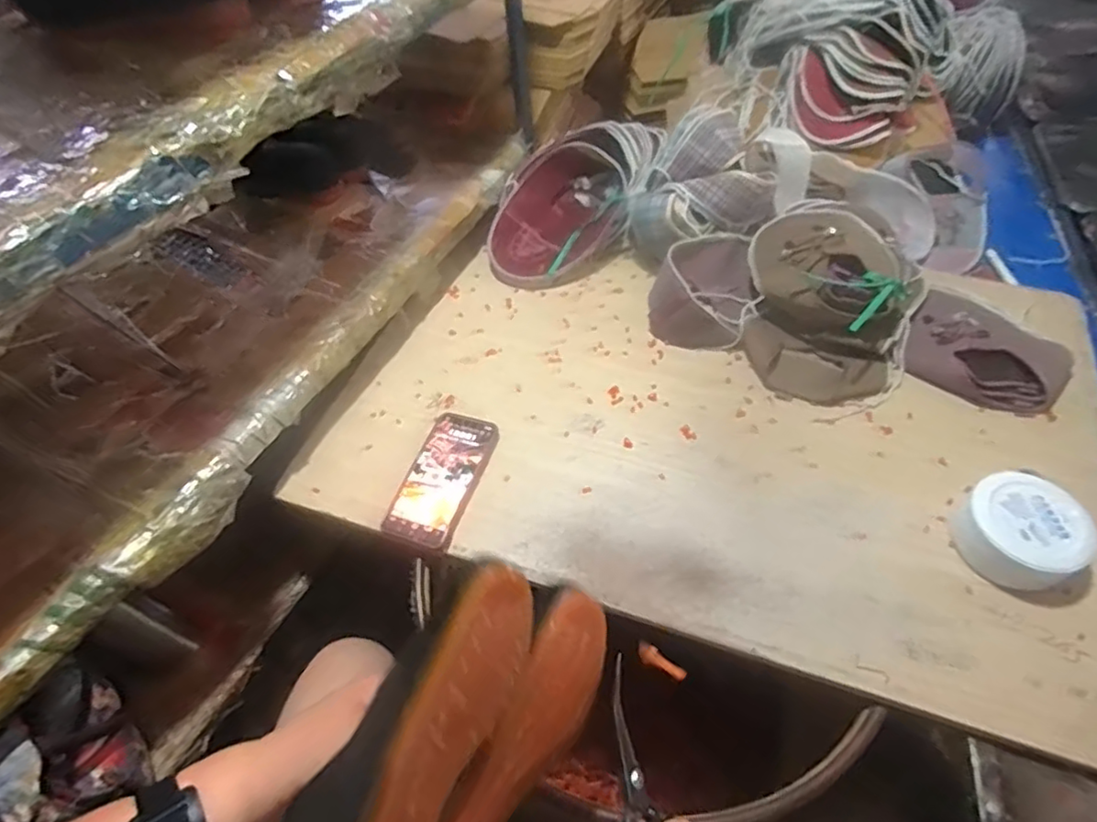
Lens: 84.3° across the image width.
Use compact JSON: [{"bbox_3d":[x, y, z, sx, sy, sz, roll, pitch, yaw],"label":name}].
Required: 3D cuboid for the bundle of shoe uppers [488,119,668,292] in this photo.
[{"bbox_3d":[0.028,-0.305,0.901,0.199,0.140,0.255,22,56,19],"label":"bundle of shoe uppers"}]

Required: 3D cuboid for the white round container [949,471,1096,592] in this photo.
[{"bbox_3d":[0.458,0.116,0.587,0.093,0.064,0.100,-2,52,2],"label":"white round container"}]

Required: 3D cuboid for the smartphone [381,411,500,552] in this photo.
[{"bbox_3d":[-0.118,0.072,0.691,0.082,0.009,0.165,16,54,15],"label":"smartphone"}]

